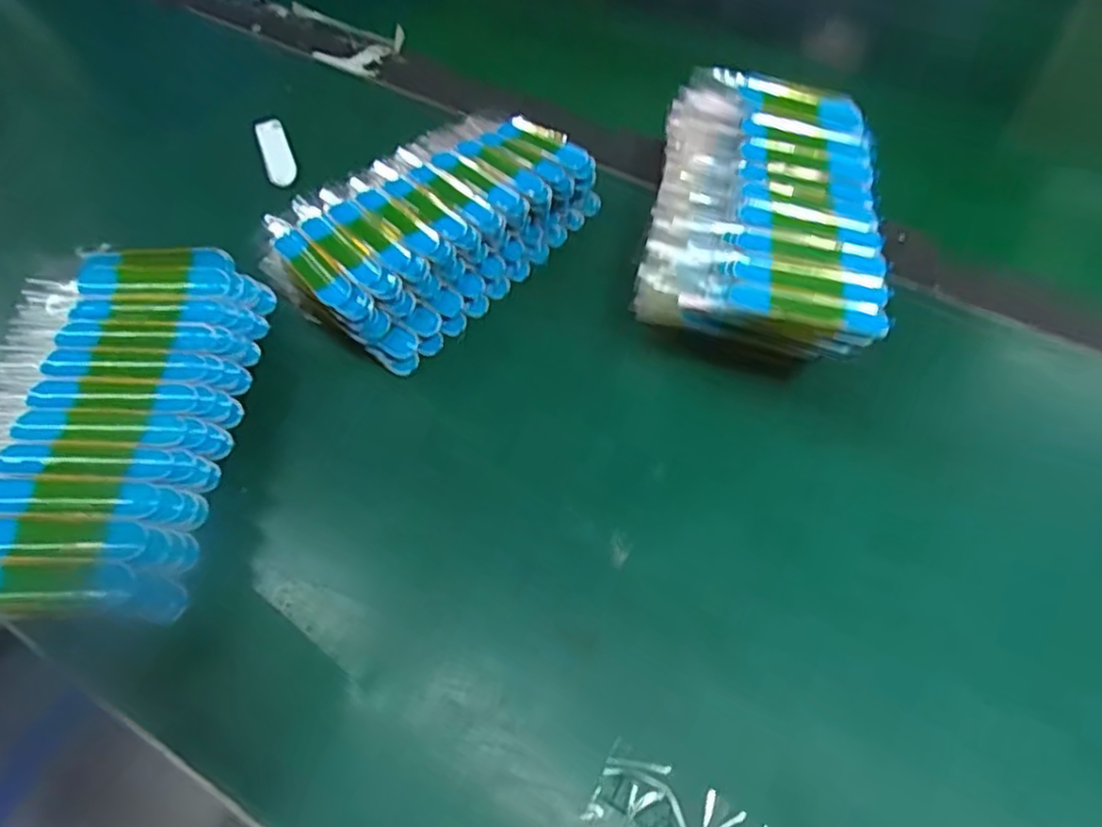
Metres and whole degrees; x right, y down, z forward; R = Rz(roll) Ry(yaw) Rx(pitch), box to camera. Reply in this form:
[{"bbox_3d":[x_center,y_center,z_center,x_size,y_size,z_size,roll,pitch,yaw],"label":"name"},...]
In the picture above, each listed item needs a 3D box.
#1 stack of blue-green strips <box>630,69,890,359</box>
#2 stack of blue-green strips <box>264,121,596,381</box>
[{"bbox_3d":[0.098,-0.096,0.353,0.104,0.050,0.174,8,52,8],"label":"stack of blue-green strips"},{"bbox_3d":[-0.059,-0.100,0.380,0.105,0.039,0.159,35,60,26],"label":"stack of blue-green strips"}]

